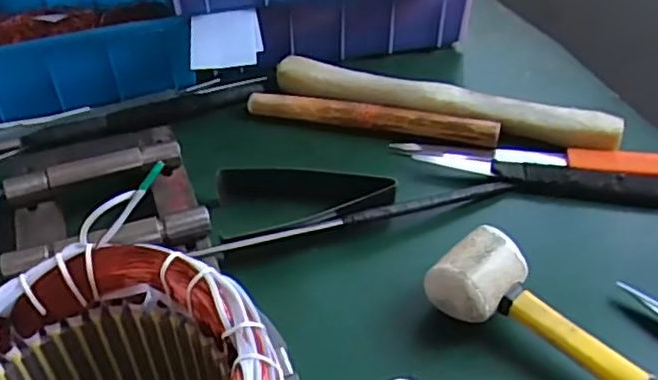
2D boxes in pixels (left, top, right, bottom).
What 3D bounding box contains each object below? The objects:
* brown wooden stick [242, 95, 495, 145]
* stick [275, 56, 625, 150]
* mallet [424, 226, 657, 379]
[{"bbox_3d":[0.038,-0.066,0.618,0.238,0.024,0.020,10,44,11],"label":"brown wooden stick"},{"bbox_3d":[0.101,-0.078,0.616,0.317,0.037,0.026,14,45,15],"label":"stick"},{"bbox_3d":[0.187,0.117,0.395,0.281,0.049,0.061,32,52,30],"label":"mallet"}]

